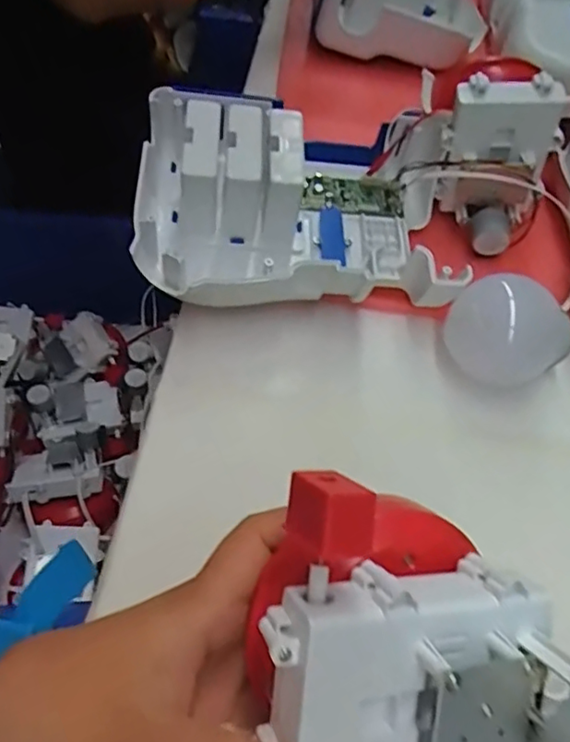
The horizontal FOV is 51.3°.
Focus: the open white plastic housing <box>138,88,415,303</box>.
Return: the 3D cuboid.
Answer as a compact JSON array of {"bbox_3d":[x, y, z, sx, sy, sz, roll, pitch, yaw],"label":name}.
[{"bbox_3d":[-0.003,-0.101,0.352,0.165,0.071,0.136,-4,55,-8],"label":"open white plastic housing"}]

